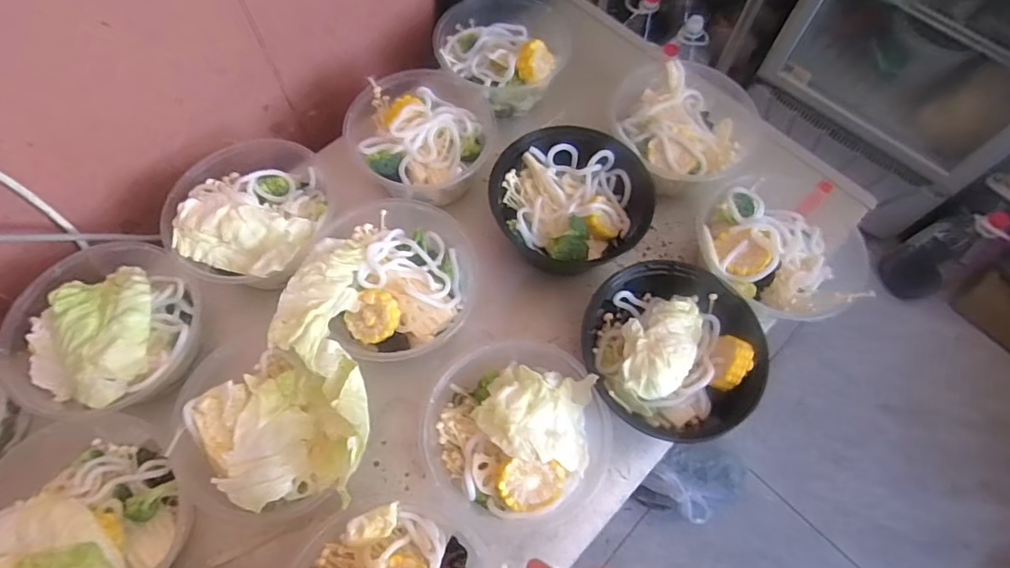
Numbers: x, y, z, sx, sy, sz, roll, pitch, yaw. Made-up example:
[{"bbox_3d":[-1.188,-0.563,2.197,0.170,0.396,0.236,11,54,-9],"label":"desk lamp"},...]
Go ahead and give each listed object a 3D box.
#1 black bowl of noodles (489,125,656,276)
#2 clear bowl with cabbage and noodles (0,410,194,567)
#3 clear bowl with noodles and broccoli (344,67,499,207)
[{"bbox_3d":[0.067,-0.085,0.579,0.162,0.082,0.147,-14,67,-8],"label":"black bowl of noodles"},{"bbox_3d":[-0.348,0.195,0.434,0.152,0.069,0.169,17,66,6],"label":"clear bowl with cabbage and noodles"},{"bbox_3d":[-0.091,-0.171,0.604,0.152,0.073,0.162,29,68,11],"label":"clear bowl with noodles and broccoli"}]

